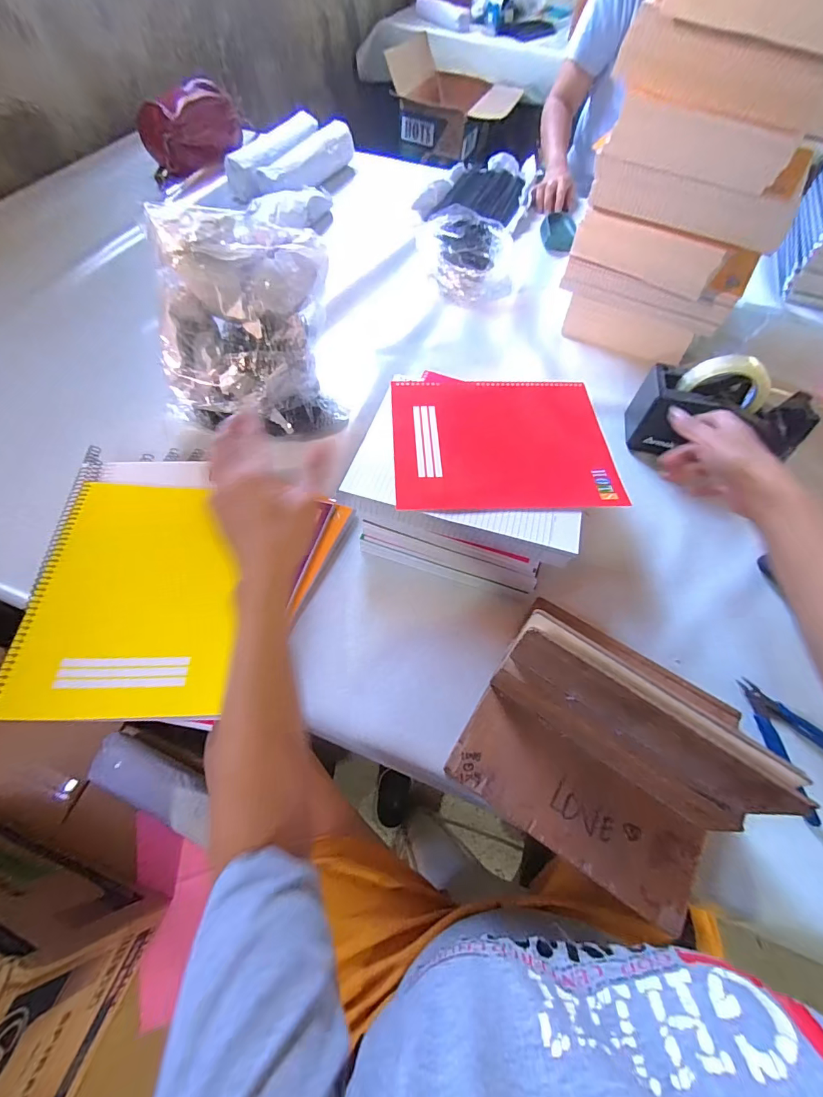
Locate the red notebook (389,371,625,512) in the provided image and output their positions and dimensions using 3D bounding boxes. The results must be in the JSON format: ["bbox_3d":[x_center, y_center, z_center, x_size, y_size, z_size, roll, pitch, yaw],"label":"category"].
[{"bbox_3d":[0.104,-0.132,0.506,0.246,0.009,0.210,-2,60,-2],"label":"red notebook"}]

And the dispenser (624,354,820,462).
[{"bbox_3d":[0.399,-0.181,0.552,0.195,0.119,0.087,5,60,10],"label":"dispenser"}]

